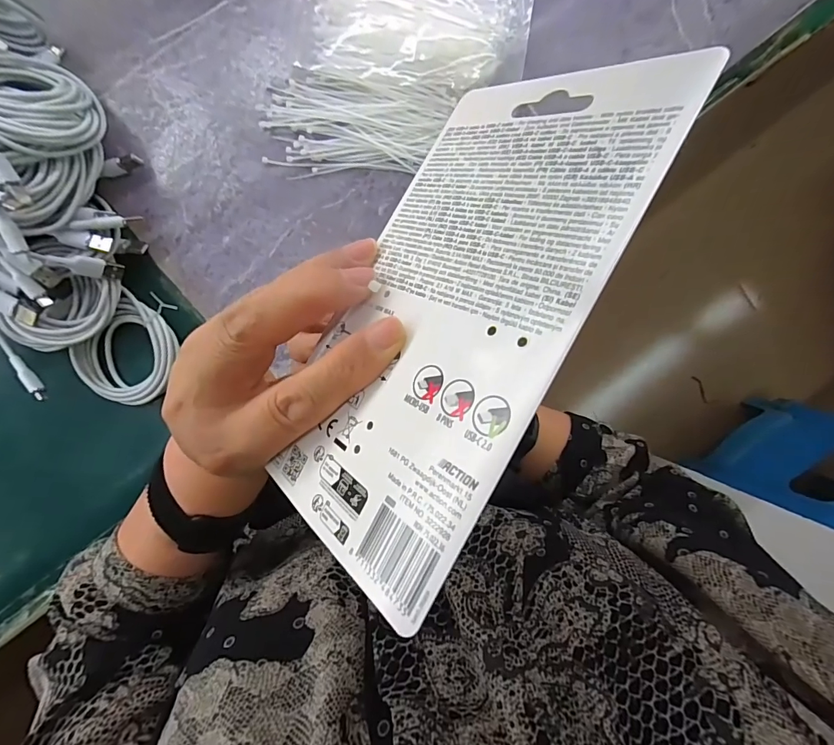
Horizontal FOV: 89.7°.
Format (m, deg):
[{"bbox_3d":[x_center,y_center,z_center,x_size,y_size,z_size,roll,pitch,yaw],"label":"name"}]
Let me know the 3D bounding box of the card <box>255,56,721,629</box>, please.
[{"bbox_3d":[0.011,-0.024,0.141,0.004,0.093,0.177,31,87,-47],"label":"card"}]

